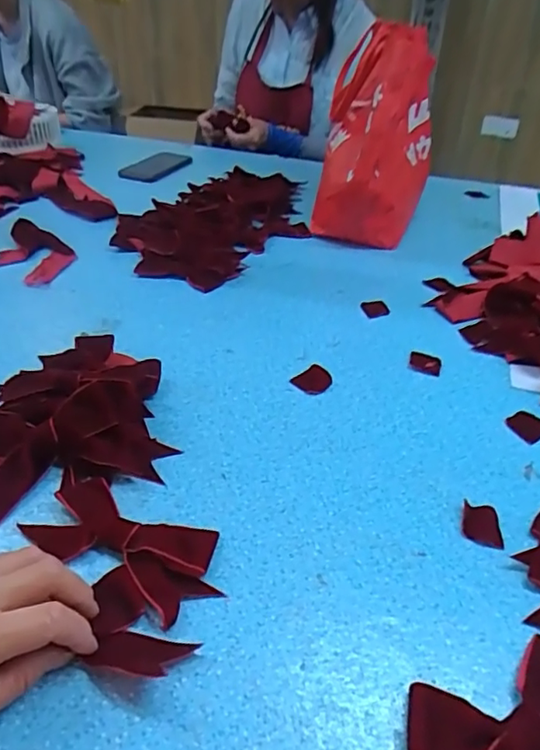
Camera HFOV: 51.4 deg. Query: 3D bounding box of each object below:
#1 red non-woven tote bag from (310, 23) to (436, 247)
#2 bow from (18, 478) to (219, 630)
[{"bbox_3d":[0.154,-0.341,0.817,0.146,0.263,0.240,11,38,12],"label":"red non-woven tote bag"},{"bbox_3d":[-0.105,0.115,0.395,0.128,0.017,0.068,17,40,20],"label":"bow"}]

